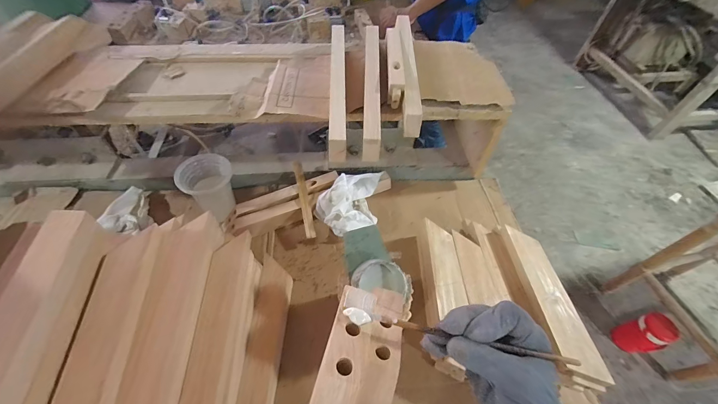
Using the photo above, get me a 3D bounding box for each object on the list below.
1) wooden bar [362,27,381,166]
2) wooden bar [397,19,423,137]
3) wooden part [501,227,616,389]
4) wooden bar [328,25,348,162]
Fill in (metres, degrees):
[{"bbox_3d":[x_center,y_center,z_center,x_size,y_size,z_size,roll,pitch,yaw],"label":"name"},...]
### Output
[{"bbox_3d":[0.026,-0.251,0.642,0.029,0.047,0.404,2,53,-1],"label":"wooden bar"},{"bbox_3d":[0.105,-0.295,0.667,0.031,0.050,0.391,3,53,-1],"label":"wooden bar"},{"bbox_3d":[0.343,0.168,0.565,0.061,0.031,0.283,-5,53,-7],"label":"wooden part"},{"bbox_3d":[-0.042,-0.241,0.630,0.030,0.046,0.389,0,53,-3],"label":"wooden bar"}]

